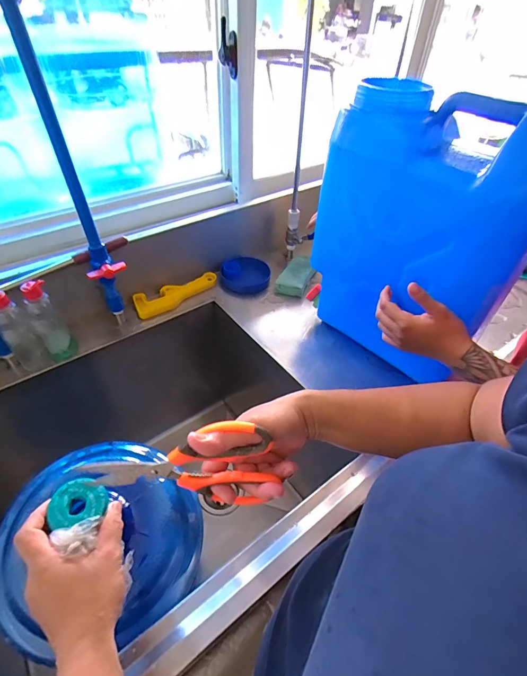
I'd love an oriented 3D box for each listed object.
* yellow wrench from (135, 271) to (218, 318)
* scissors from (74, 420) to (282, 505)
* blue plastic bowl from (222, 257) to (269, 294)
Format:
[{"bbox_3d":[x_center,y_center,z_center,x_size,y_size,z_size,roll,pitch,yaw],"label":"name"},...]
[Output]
[{"bbox_3d":[-0.192,-0.100,0.812,0.200,0.028,0.061,-28,52,-28],"label":"yellow wrench"},{"bbox_3d":[-0.087,0.128,0.348,0.187,0.106,0.028,-6,43,7],"label":"scissors"},{"bbox_3d":[-0.044,-0.159,0.883,0.115,0.035,0.127,-1,44,-4],"label":"blue plastic bowl"}]

